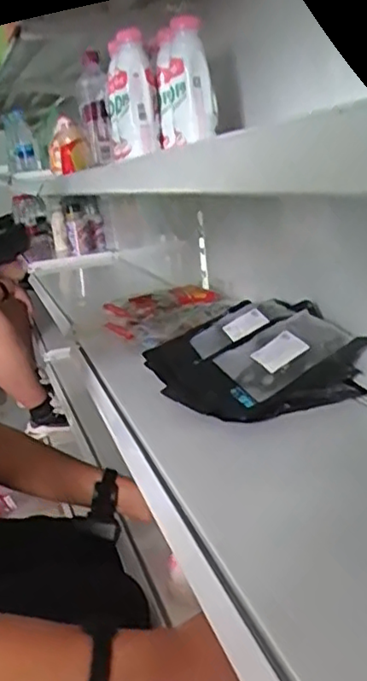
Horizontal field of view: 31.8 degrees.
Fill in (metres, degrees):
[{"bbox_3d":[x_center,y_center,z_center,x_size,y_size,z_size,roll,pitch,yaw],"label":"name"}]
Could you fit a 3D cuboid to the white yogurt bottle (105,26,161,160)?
[{"bbox_3d":[-0.084,-0.375,0.994,0.069,0.173,0.086,-9,15,-4],"label":"white yogurt bottle"}]

